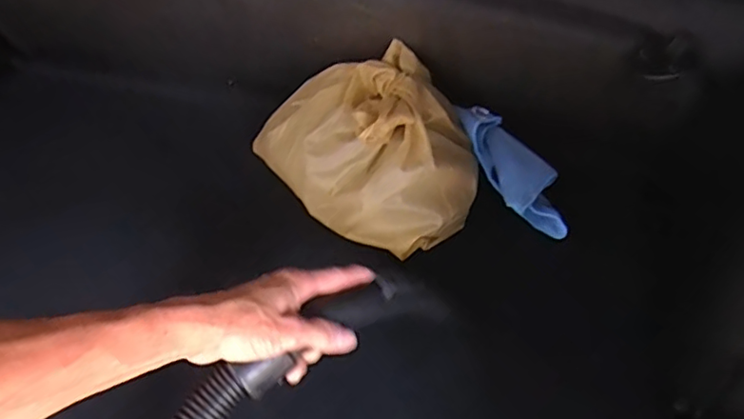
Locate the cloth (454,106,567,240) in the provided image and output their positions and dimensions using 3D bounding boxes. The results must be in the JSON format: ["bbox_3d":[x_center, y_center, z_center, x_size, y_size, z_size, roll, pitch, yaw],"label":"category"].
[{"bbox_3d":[0.175,-0.051,0.727,0.072,0.030,0.194,-22,66,-17],"label":"cloth"}]

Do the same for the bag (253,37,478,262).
[{"bbox_3d":[-0.010,-0.090,0.706,0.191,0.132,0.282,-30,53,-28],"label":"bag"}]

